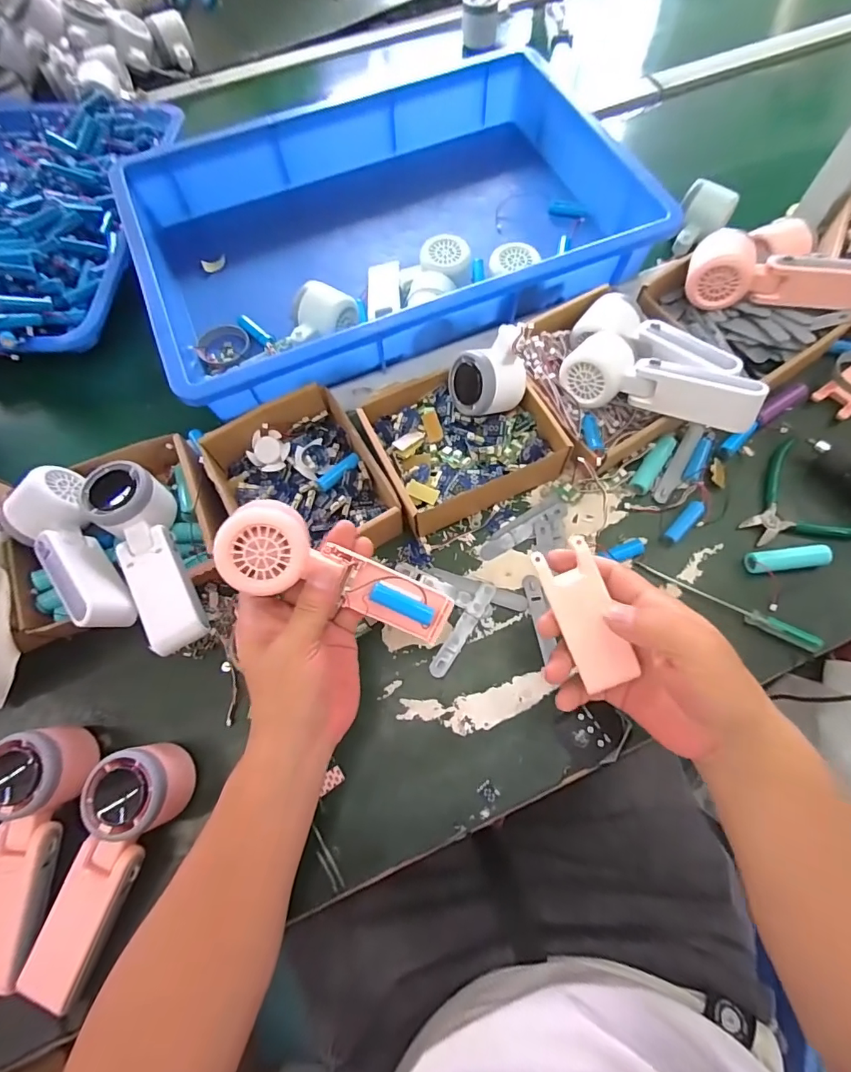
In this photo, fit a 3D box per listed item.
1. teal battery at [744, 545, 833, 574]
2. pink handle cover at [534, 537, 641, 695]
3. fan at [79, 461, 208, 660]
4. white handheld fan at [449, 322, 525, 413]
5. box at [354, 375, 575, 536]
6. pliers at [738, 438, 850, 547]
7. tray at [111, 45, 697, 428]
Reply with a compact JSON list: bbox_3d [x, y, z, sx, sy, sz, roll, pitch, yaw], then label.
[{"bbox_3d":[0.324,0.020,0.416,0.066,0.019,0.019,-8,68,-1],"label":"teal battery"},{"bbox_3d":[0.109,0.053,0.321,0.035,0.012,0.100,-22,92,-6],"label":"pink handle cover"},{"bbox_3d":[-0.230,0.014,0.392,0.057,0.040,0.171,-30,70,-9],"label":"fan"},{"bbox_3d":[0.061,-0.159,0.443,0.053,0.087,0.059,-18,47,-35],"label":"white handheld fan"},{"bbox_3d":[0.034,-0.094,0.463,0.166,0.045,0.145,-23,69,-7],"label":"box"},{"bbox_3d":[0.356,-0.026,0.446,0.111,0.010,0.113,-32,70,-10],"label":"pliers"},{"bbox_3d":[-0.048,-0.385,0.585,0.564,0.109,0.388,-23,69,-7],"label":"tray"}]

